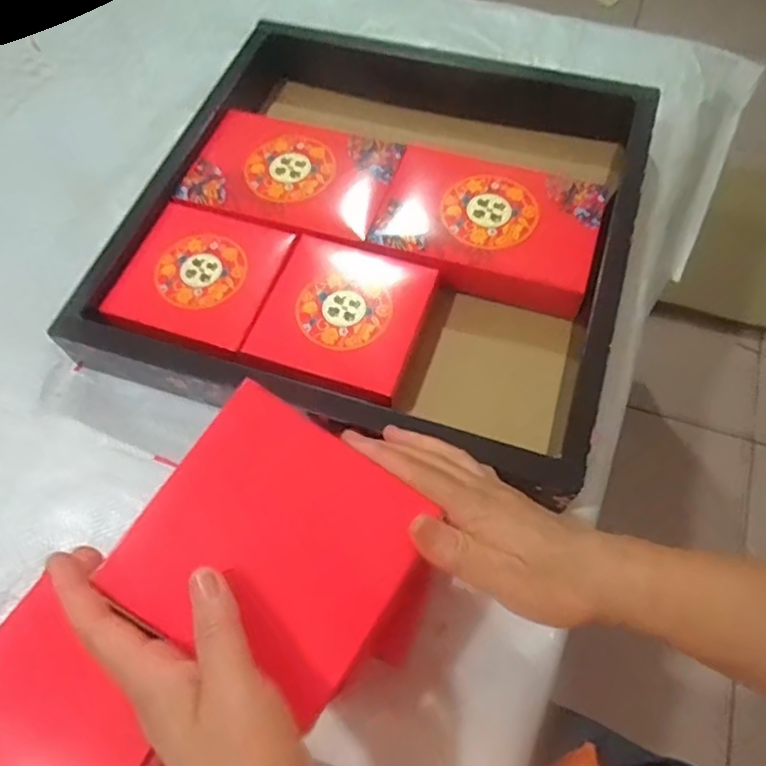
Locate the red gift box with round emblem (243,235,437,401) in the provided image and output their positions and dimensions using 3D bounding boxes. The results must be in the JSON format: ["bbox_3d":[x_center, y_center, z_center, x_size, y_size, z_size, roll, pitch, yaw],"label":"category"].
[{"bbox_3d":[-0.033,-0.052,0.547,0.128,0.047,0.134,17,65,11],"label":"red gift box with round emblem"}]

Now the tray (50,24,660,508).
[{"bbox_3d":[0.001,-0.155,0.585,0.439,0.057,0.432,15,65,10],"label":"tray"}]

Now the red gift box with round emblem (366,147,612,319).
[{"bbox_3d":[0.098,-0.145,0.591,0.195,0.055,0.140,17,65,11],"label":"red gift box with round emblem"}]

